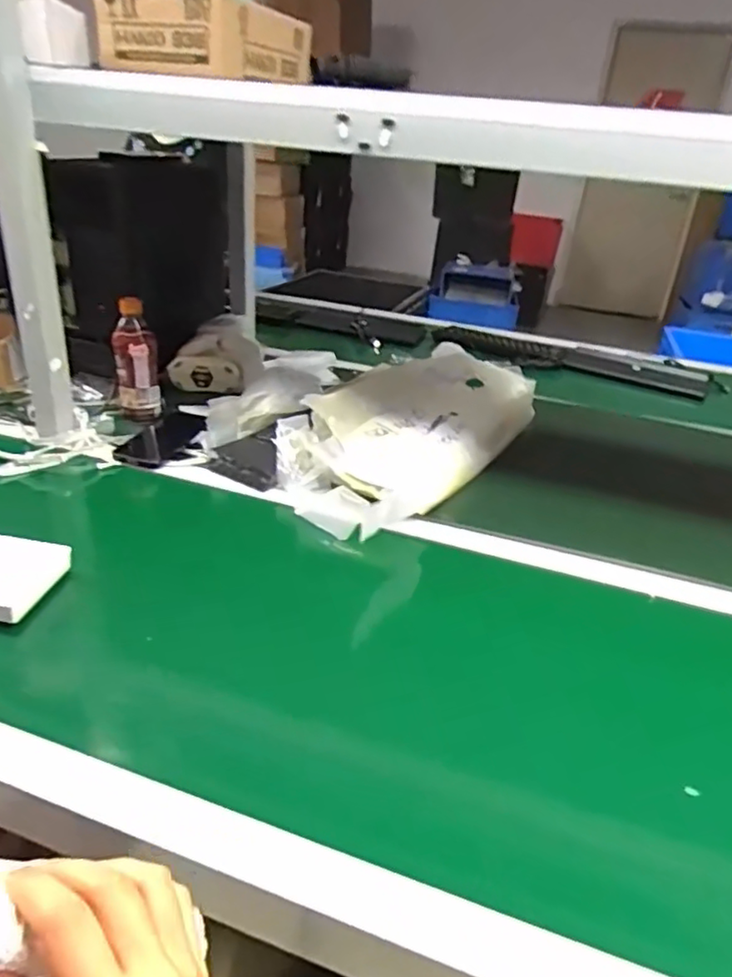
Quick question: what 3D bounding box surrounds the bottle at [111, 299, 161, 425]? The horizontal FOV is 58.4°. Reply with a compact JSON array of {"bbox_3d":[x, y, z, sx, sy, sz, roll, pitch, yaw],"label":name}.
[{"bbox_3d":[-0.365,-0.198,1.040,0.065,0.180,0.058,-5,30,-18],"label":"bottle"}]

